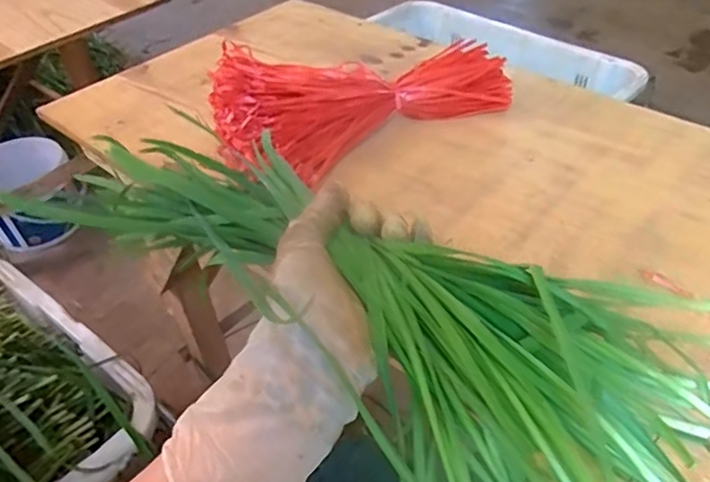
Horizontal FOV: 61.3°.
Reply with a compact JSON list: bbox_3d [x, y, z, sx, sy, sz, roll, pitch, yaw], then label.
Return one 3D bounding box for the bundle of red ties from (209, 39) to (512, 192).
[{"bbox_3d":[0.005,-0.164,0.663,0.337,0.088,0.164,-22,45,-20],"label":"bundle of red ties"}]

